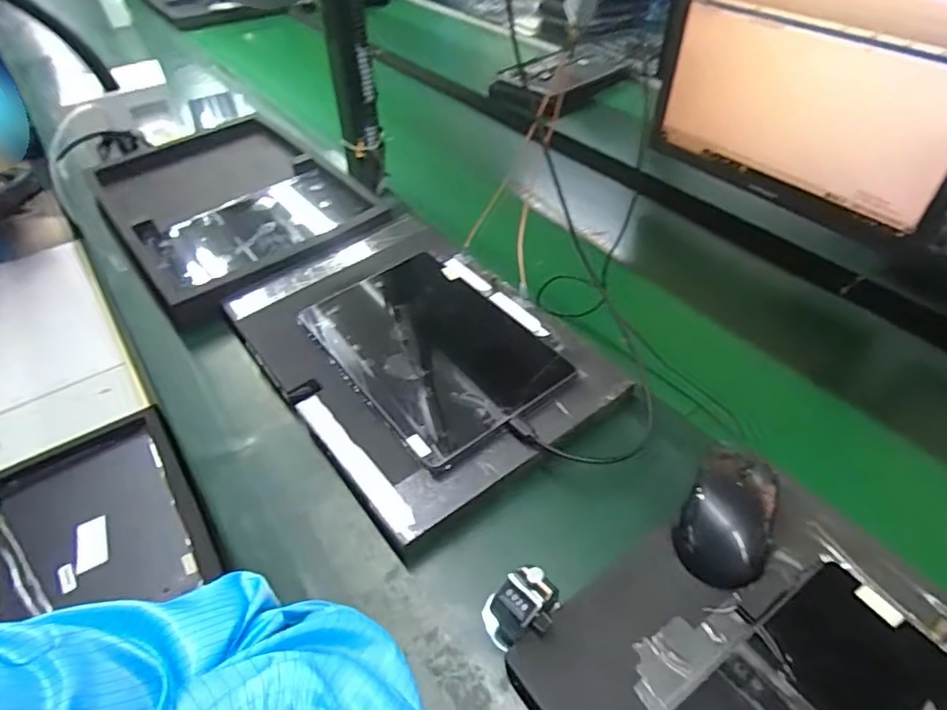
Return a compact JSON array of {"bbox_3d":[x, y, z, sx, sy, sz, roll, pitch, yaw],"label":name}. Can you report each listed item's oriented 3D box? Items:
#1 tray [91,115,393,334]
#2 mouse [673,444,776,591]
[{"bbox_3d":[-0.344,-0.228,0.813,0.282,0.030,0.425,-31,51,-25],"label":"tray"},{"bbox_3d":[0.191,0.114,0.433,0.061,0.030,0.106,23,51,26],"label":"mouse"}]

